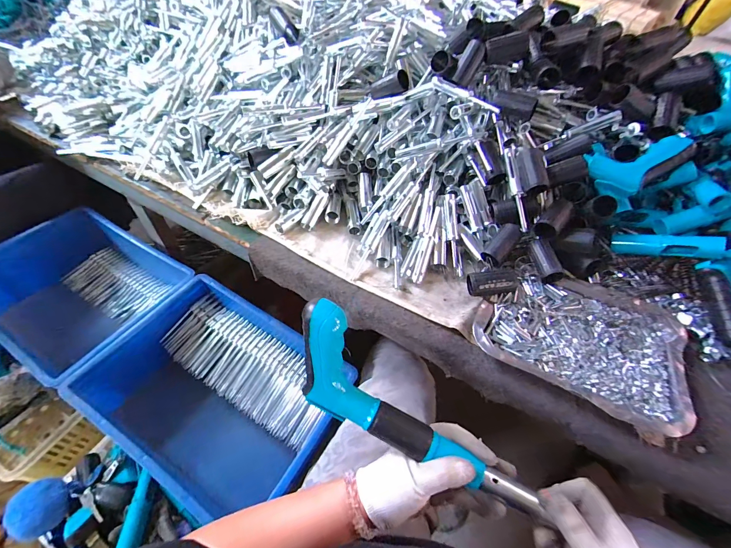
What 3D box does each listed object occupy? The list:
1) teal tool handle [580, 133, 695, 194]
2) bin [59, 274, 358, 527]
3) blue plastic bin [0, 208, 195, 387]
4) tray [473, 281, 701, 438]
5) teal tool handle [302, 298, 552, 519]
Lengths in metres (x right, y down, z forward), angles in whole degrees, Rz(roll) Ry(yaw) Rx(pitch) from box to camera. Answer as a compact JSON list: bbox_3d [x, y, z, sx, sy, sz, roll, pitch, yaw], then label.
[{"bbox_3d":[0.411,-0.182,0.496,0.142,0.058,0.111,-35,62,-26],"label":"teal tool handle"},{"bbox_3d":[-0.259,0.229,0.611,0.410,0.156,0.295,29,56,17],"label":"bin"},{"bbox_3d":[-0.621,0.065,0.752,0.405,0.233,0.290,27,55,16],"label":"blue plastic bin"},{"bbox_3d":[0.292,0.085,0.452,0.266,0.030,0.181,22,54,12],"label":"tray"},{"bbox_3d":[0.040,0.147,0.328,0.282,0.070,0.065,40,57,-3],"label":"teal tool handle"}]

